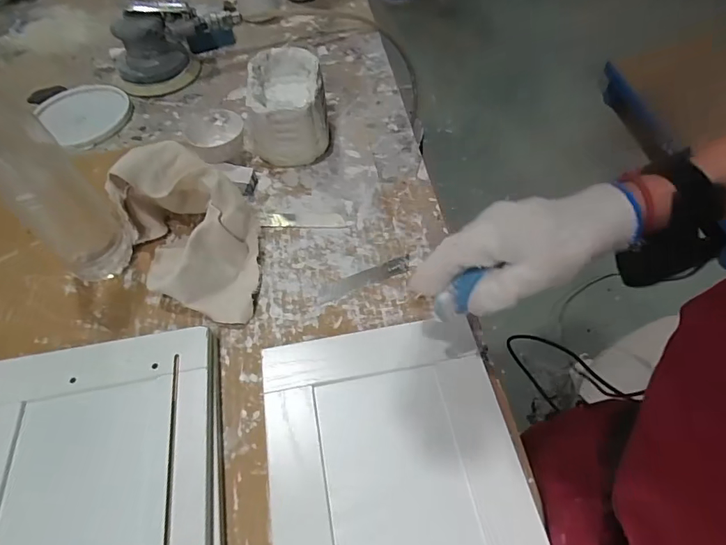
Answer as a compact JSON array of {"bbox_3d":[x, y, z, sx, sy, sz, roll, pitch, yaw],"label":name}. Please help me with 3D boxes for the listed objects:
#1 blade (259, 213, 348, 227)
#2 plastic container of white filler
[{"bbox_3d":[-0.062,-0.056,0.466,0.091,0.004,0.020,1,54,2],"label":"blade"},{"bbox_3d":[-0.084,-0.179,0.501,0.086,0.086,0.110,-10,54,-6],"label":"plastic container of white filler"}]

